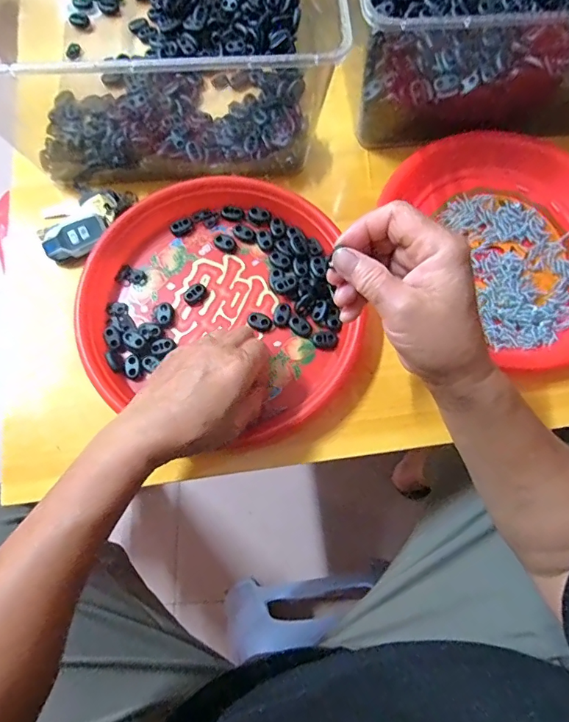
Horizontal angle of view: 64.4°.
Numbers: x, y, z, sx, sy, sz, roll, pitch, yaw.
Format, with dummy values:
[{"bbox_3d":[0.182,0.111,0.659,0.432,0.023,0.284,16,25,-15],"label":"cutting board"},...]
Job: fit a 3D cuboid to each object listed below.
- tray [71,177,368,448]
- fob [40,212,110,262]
[{"bbox_3d":[-0.051,-0.055,0.396,0.239,0.027,0.218,0,74,-1],"label":"tray"},{"bbox_3d":[-0.190,-0.113,0.410,0.059,0.011,0.033,-28,76,-8],"label":"fob"}]

